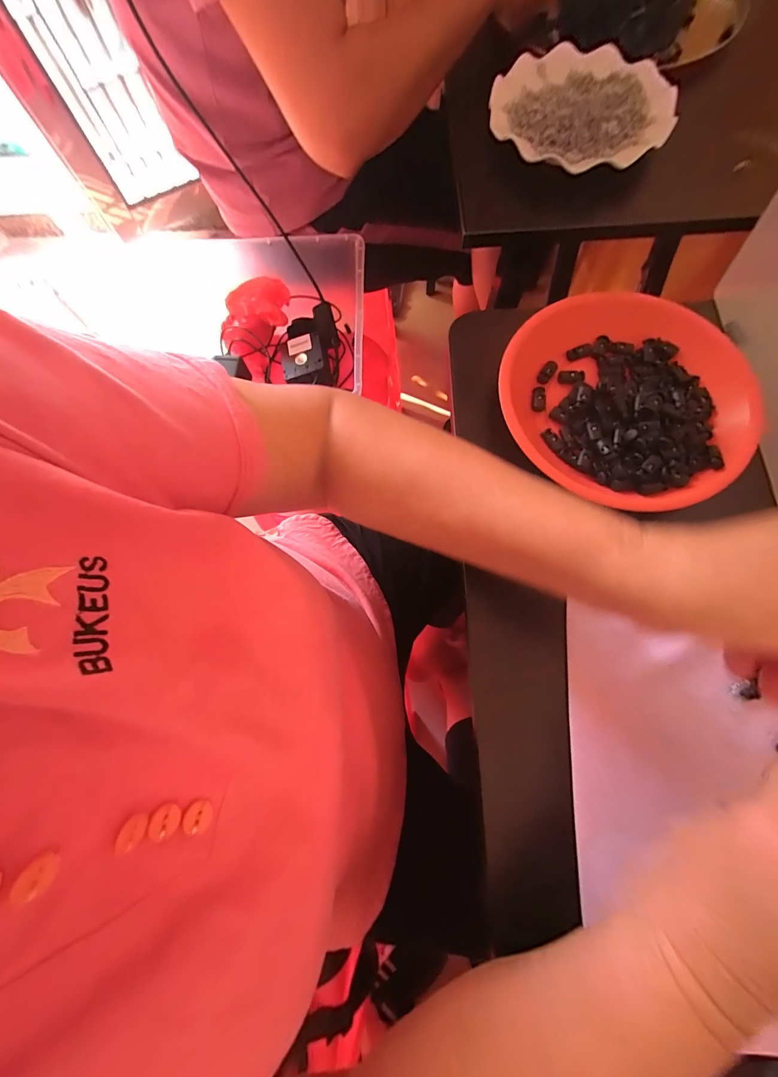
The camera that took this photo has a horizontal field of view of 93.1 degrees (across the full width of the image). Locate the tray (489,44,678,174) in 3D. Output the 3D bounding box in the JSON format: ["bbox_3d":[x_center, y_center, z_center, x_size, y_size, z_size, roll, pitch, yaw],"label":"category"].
[{"bbox_3d":[0.198,-0.449,0.384,0.175,0.034,0.163,4,74,3],"label":"tray"}]

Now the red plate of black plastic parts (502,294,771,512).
[{"bbox_3d":[0.188,-0.114,0.300,0.185,0.028,0.183,0,74,2],"label":"red plate of black plastic parts"}]

